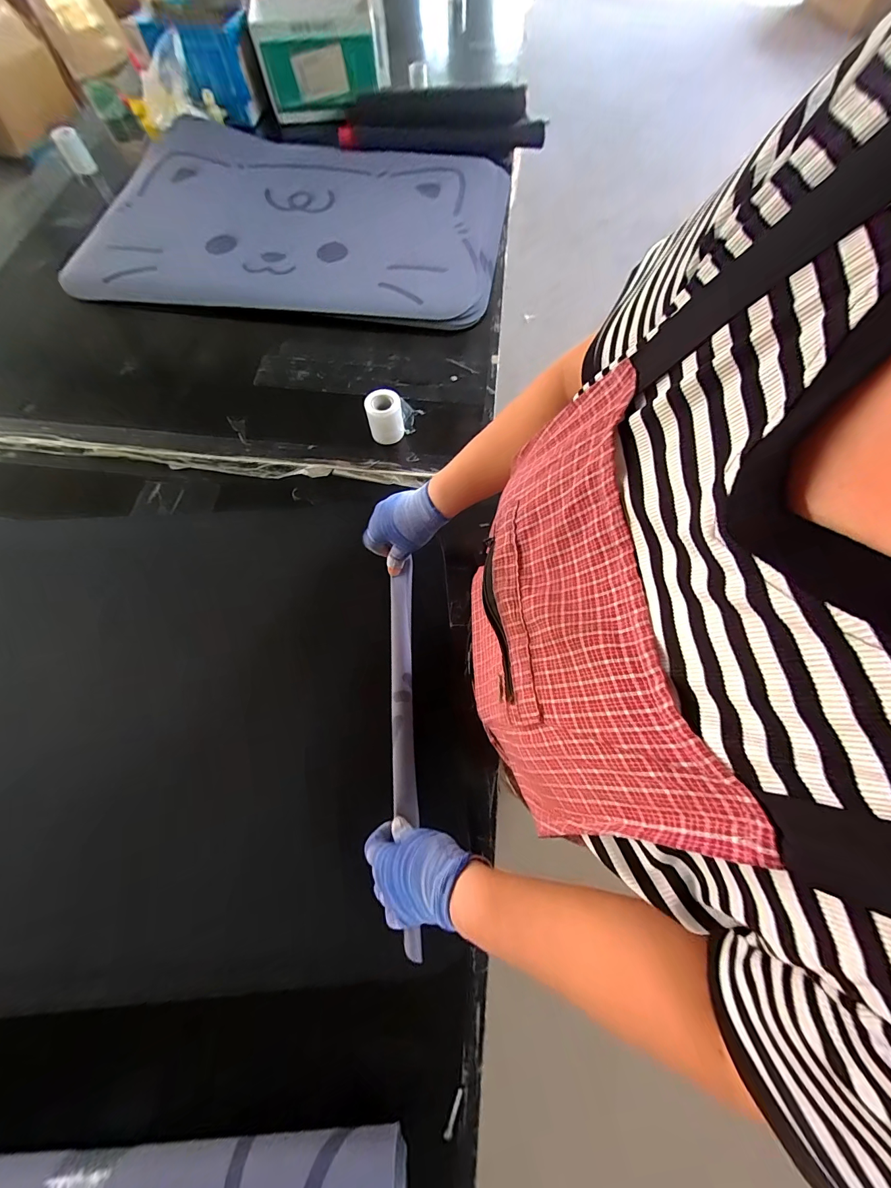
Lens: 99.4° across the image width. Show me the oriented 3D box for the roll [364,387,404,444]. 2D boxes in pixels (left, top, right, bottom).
[{"bbox_3d":[-0.104,-0.302,0.652,0.062,0.068,0.056,-15,69,-5],"label":"roll"}]

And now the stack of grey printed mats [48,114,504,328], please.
[{"bbox_3d":[-0.368,-0.930,0.919,1.017,0.043,0.732,10,69,5],"label":"stack of grey printed mats"}]

